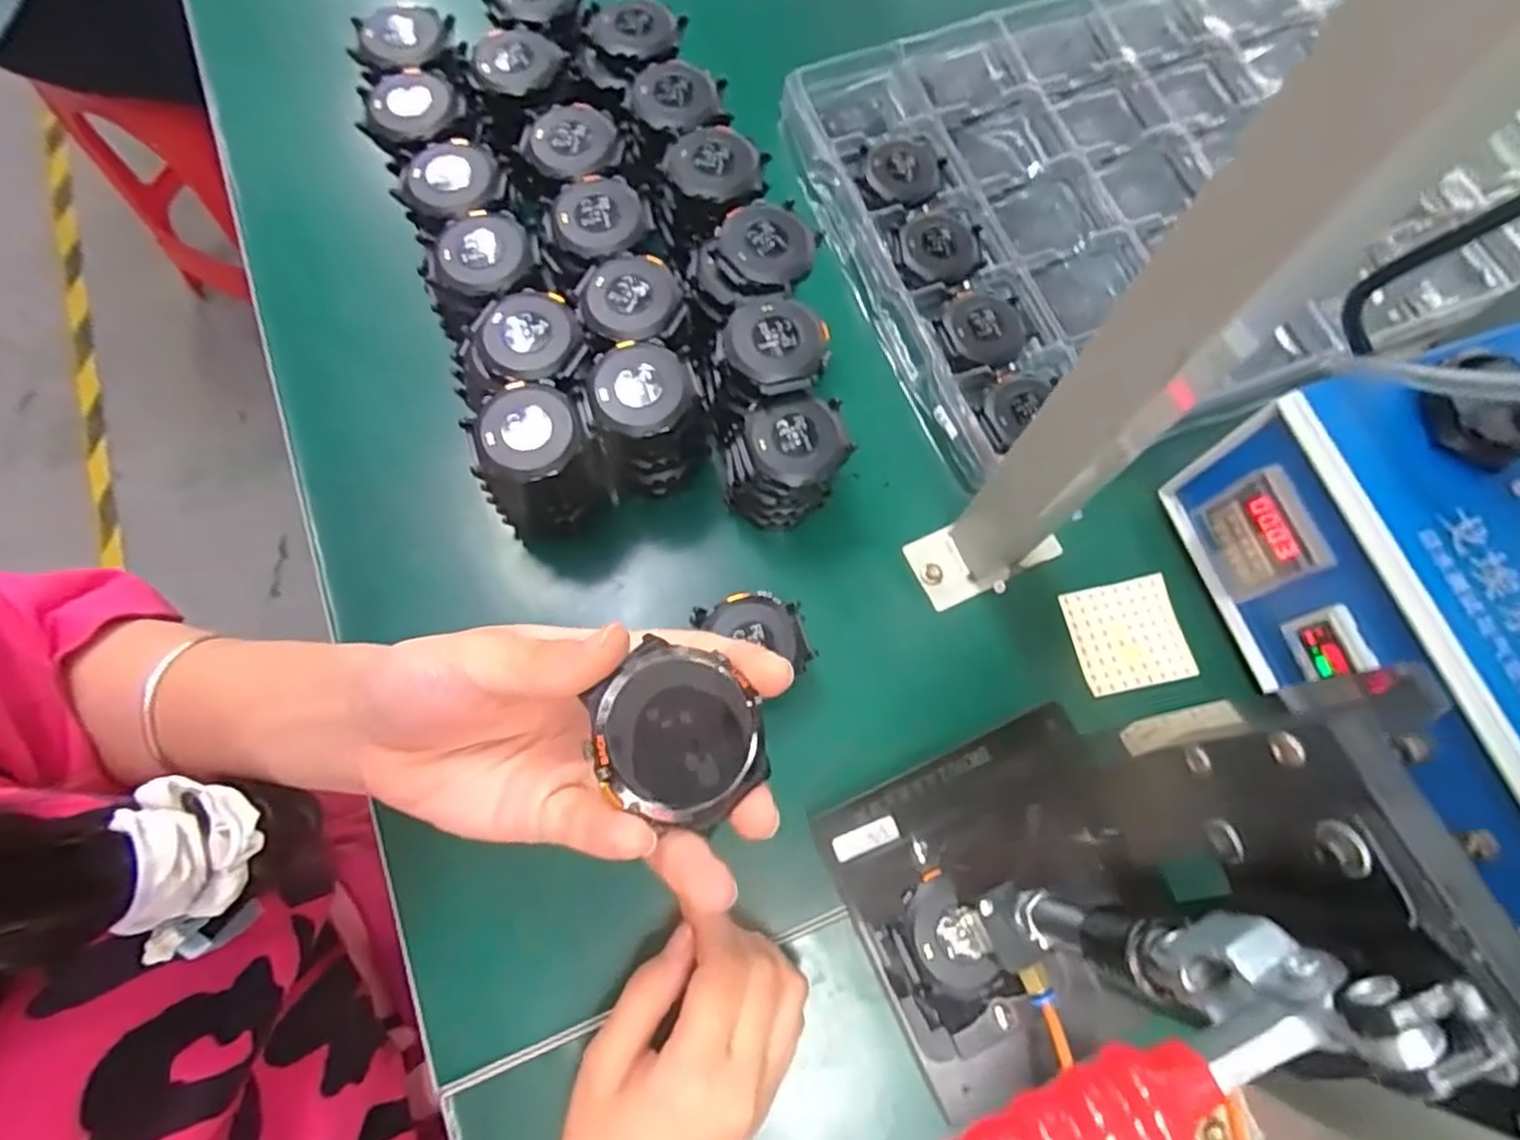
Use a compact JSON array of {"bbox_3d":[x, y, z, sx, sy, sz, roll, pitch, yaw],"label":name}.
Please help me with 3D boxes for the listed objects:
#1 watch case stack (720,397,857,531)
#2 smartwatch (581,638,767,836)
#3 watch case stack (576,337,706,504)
[{"bbox_3d":[0.012,-0.051,0.377,0.058,0.064,0.043,-4,72,-3],"label":"watch case stack"},{"bbox_3d":[-0.022,0.046,0.206,0.047,0.013,0.043,41,76,11],"label":"smartwatch"},{"bbox_3d":[-0.056,-0.070,0.369,0.054,0.071,0.058,-18,74,-7],"label":"watch case stack"}]

